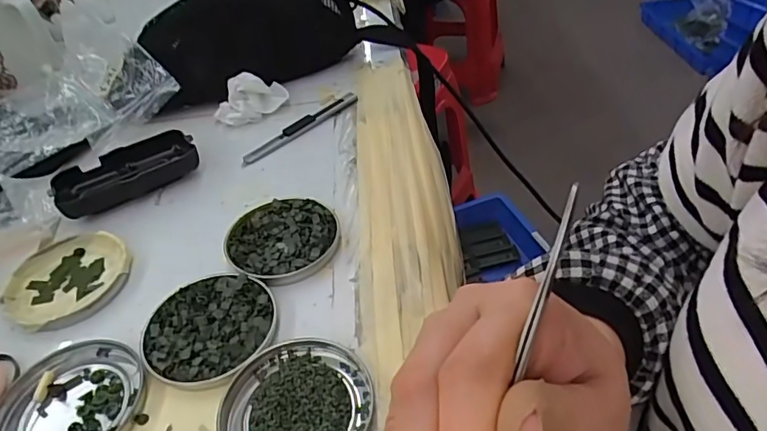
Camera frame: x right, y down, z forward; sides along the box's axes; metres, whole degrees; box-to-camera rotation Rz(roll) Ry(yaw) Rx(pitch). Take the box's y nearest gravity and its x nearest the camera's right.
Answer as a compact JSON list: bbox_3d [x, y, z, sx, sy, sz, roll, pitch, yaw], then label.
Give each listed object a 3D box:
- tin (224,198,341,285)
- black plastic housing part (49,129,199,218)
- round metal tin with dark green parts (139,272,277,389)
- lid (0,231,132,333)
[{"bbox_3d":[-0.071,0.016,0.372,0.076,0.010,0.077,-4,42,4],"label":"tin"},{"bbox_3d":[-0.211,-0.035,0.436,0.108,0.024,0.050,-27,46,-20],"label":"black plastic housing part"},{"bbox_3d":[-0.105,0.067,0.320,0.076,0.008,0.076,-4,42,4],"label":"round metal tin with dark green parts"},{"bbox_3d":[-0.217,0.043,0.363,0.078,0.011,0.077,-4,42,4],"label":"lid"}]

